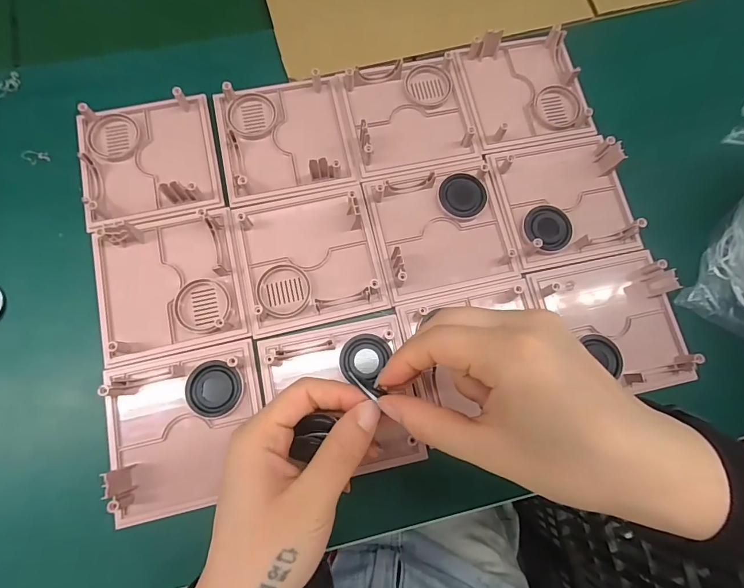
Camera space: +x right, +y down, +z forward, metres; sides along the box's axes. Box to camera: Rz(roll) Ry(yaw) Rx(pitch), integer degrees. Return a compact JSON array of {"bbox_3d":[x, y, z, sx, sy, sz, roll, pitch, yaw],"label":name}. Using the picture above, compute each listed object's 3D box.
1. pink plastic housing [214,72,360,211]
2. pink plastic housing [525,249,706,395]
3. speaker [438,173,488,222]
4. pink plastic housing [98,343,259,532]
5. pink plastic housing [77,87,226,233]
[{"bbox_3d":[-0.074,-0.135,0.338,0.107,0.020,0.104,-12,77,-5],"label":"pink plastic housing"},{"bbox_3d":[0.192,0.023,0.318,0.112,0.029,0.106,-11,77,-4],"label":"pink plastic housing"},{"bbox_3d":[0.075,-0.081,0.339,0.039,0.006,0.041,0,76,-2],"label":"speaker"},{"bbox_3d":[-0.131,0.094,0.284,0.105,0.015,0.106,-12,77,-5],"label":"pink plastic housing"},{"bbox_3d":[-0.183,-0.111,0.329,0.107,0.020,0.104,-13,77,-5],"label":"pink plastic housing"}]

